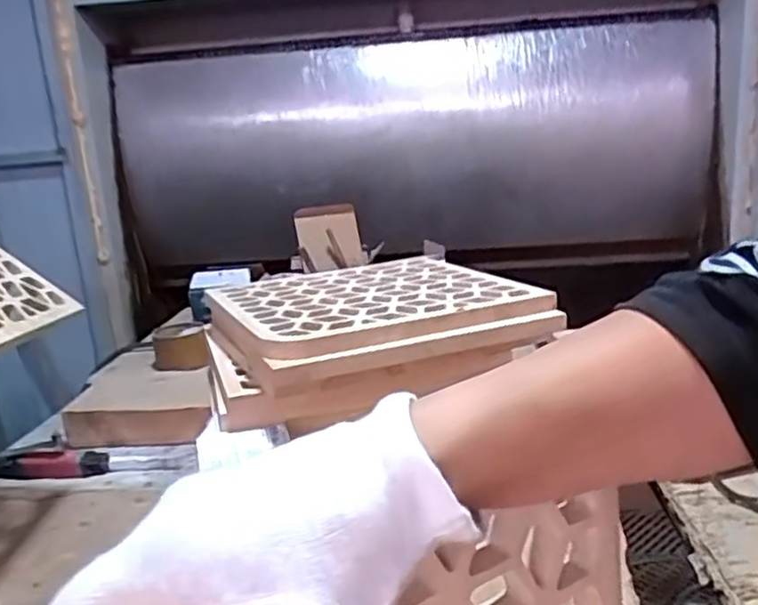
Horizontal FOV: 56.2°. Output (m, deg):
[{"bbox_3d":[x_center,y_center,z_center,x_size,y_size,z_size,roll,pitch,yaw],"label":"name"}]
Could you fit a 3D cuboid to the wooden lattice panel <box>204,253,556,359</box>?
[{"bbox_3d":[-0.016,-0.008,0.760,0.293,0.024,0.275,-8,14,-24],"label":"wooden lattice panel"}]

